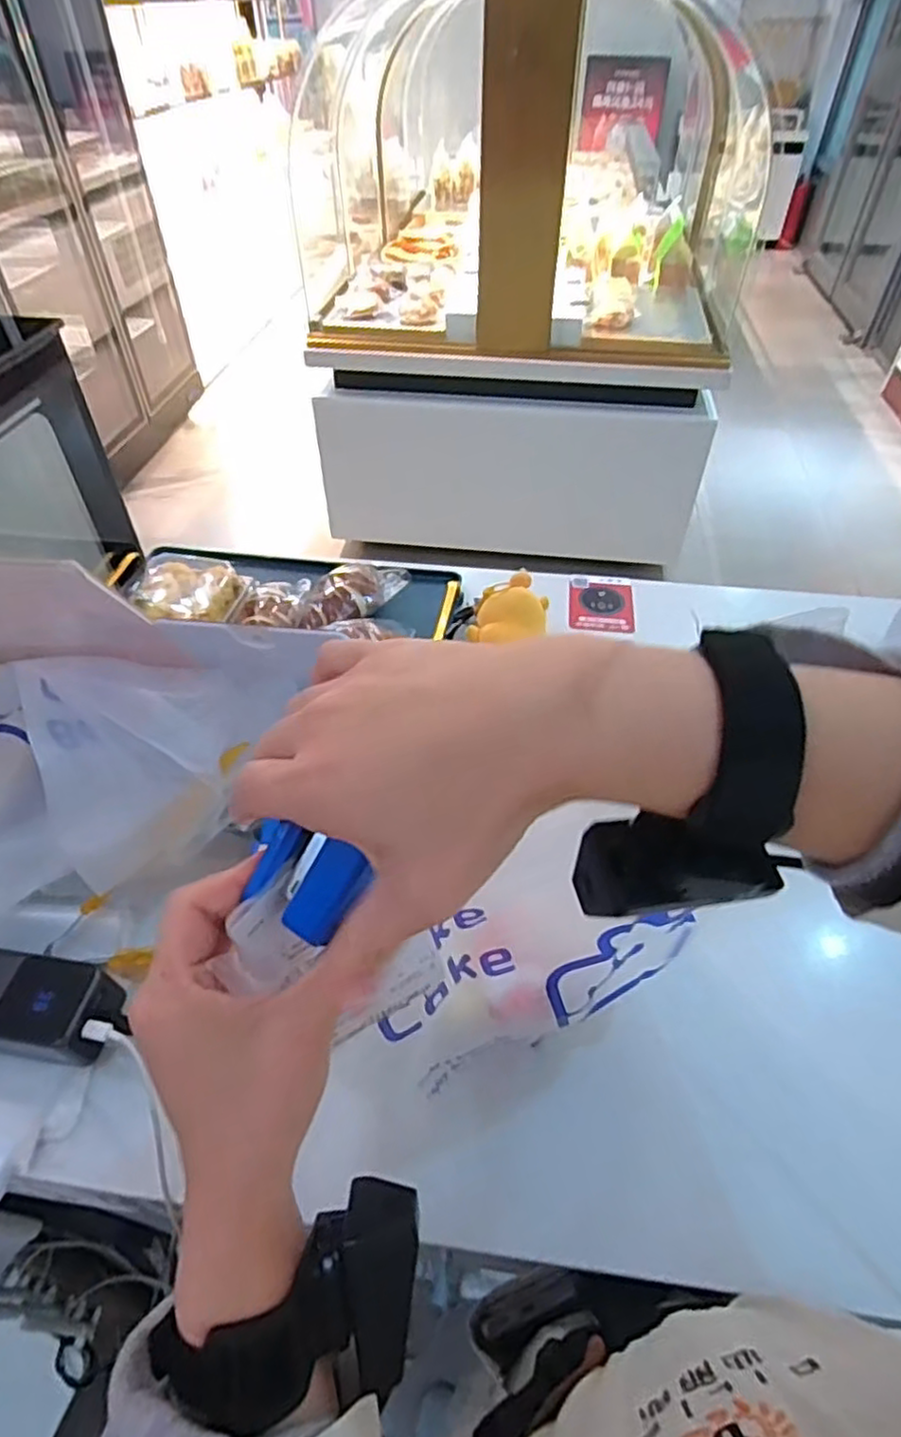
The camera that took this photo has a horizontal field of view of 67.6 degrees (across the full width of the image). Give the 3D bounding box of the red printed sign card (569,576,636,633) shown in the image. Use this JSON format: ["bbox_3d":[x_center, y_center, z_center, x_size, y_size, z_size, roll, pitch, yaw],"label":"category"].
[{"bbox_3d":[0.180,-0.138,0.802,0.076,0.008,0.098,2,49,3],"label":"red printed sign card"}]

